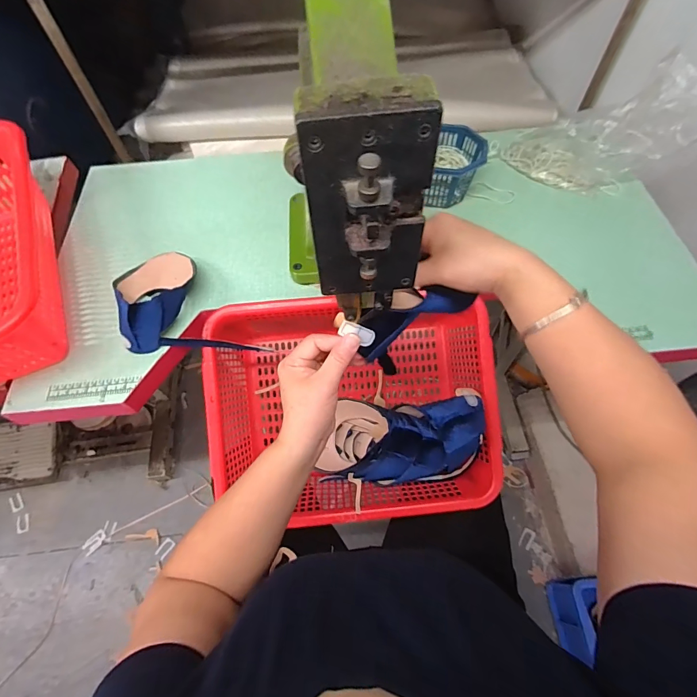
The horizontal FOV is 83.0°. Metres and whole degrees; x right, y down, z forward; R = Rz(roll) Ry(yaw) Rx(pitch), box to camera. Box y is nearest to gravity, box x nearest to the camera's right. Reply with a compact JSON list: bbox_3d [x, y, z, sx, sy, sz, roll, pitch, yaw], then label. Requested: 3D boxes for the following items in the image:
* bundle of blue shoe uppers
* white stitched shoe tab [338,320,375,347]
[{"bbox_3d":[0.079,0.136,0.609,0.230,0.108,0.129,0,61,2],"label":"bundle of blue shoe uppers"},{"bbox_3d":[0.009,-0.015,0.376,0.034,0.004,0.017,28,102,-8],"label":"white stitched shoe tab"}]

